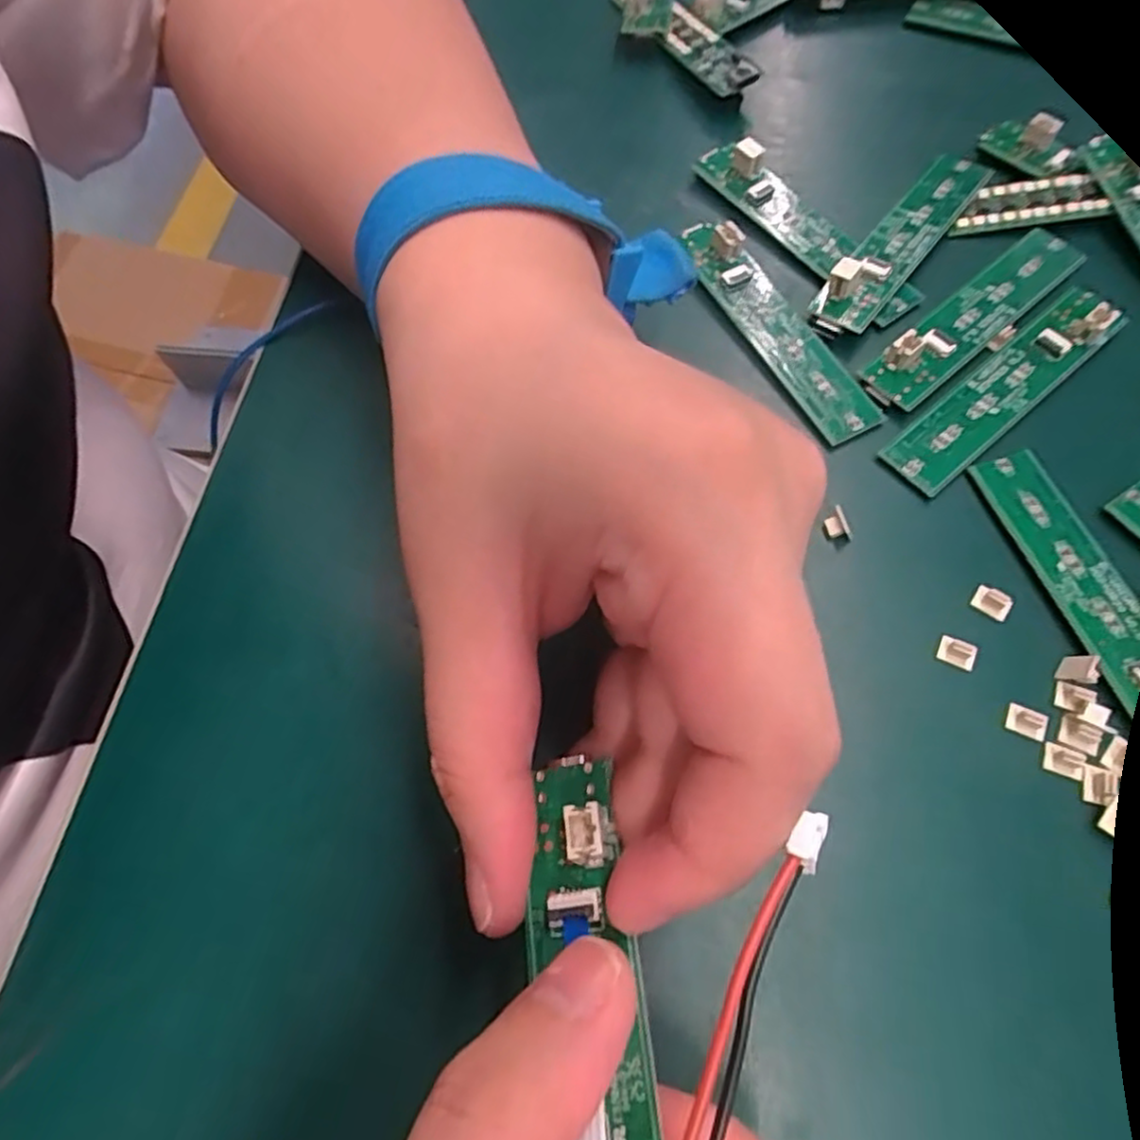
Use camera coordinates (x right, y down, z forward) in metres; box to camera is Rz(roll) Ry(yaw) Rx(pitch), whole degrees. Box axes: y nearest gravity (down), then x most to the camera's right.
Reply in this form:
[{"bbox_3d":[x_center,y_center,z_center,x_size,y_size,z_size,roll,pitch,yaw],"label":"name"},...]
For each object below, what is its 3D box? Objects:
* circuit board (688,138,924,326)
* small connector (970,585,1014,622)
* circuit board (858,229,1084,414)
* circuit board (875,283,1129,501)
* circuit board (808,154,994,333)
[{"bbox_3d":[0.069,-0.105,0.209,0.017,0.010,0.082,-33,70,-14],"label":"circuit board"},{"bbox_3d":[0.099,0.008,0.165,0.008,0.005,0.005,38,71,15],"label":"small connector"},{"bbox_3d":[0.113,-0.072,0.195,0.079,0.008,0.017,-38,71,-15],"label":"circuit board"},{"bbox_3d":[0.115,-0.050,0.185,0.079,0.011,0.018,-38,71,-15],"label":"circuit board"},{"bbox_3d":[0.097,-0.097,0.205,0.016,0.011,0.078,38,71,15],"label":"circuit board"}]

